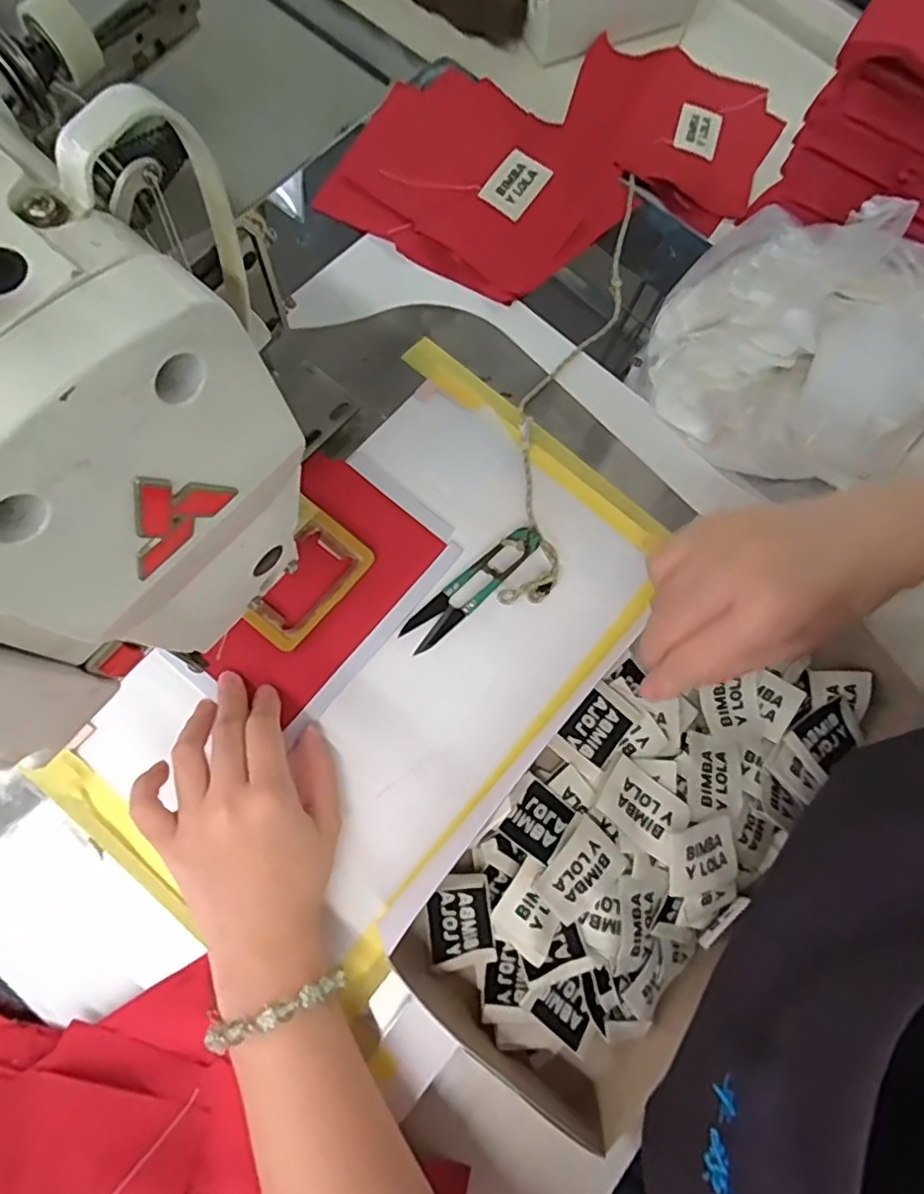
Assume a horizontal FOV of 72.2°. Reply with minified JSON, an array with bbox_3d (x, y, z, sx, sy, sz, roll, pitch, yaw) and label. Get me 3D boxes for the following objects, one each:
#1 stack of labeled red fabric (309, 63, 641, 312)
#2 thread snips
[{"bbox_3d":[0.015,-0.310,0.472,0.192,0.016,0.169,30,75,4],"label":"stack of labeled red fabric"},{"bbox_3d":[0.006,-0.007,0.391,0.103,0.007,0.022,-43,82,-13],"label":"thread snips"}]

